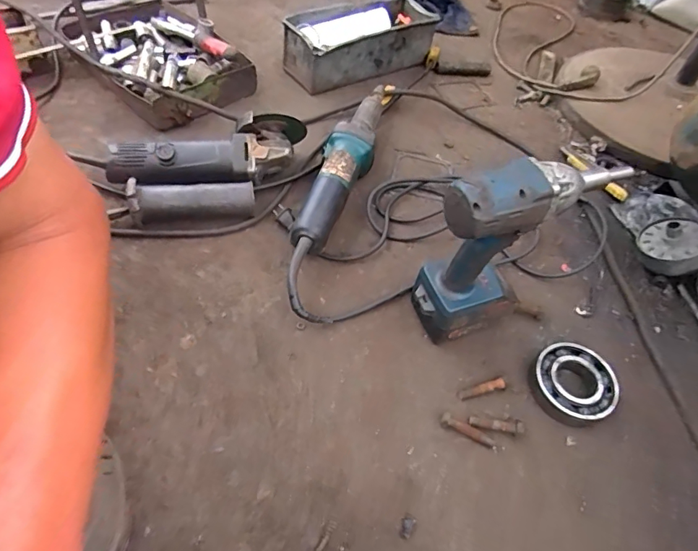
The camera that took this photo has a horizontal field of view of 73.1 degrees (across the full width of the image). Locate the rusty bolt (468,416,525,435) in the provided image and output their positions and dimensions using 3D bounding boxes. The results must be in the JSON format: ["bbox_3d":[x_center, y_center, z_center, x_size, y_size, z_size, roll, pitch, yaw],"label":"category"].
[{"bbox_3d":[0.165,0.167,0.527,0.059,0.015,0.012,14,52,-1],"label":"rusty bolt"}]

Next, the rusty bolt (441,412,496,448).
[{"bbox_3d":[0.133,0.172,0.522,0.063,0.011,0.013,26,53,9],"label":"rusty bolt"}]

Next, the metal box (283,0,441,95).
[{"bbox_3d":[0.022,-0.463,0.943,0.307,0.104,0.143,-26,62,-27],"label":"metal box"}]

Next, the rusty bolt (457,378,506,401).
[{"bbox_3d":[0.155,0.133,0.551,0.055,0.015,0.010,-9,53,-13],"label":"rusty bolt"}]

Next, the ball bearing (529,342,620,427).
[{"bbox_3d":[0.266,0.127,0.558,0.096,0.025,0.091,5,52,-7],"label":"ball bearing"}]

